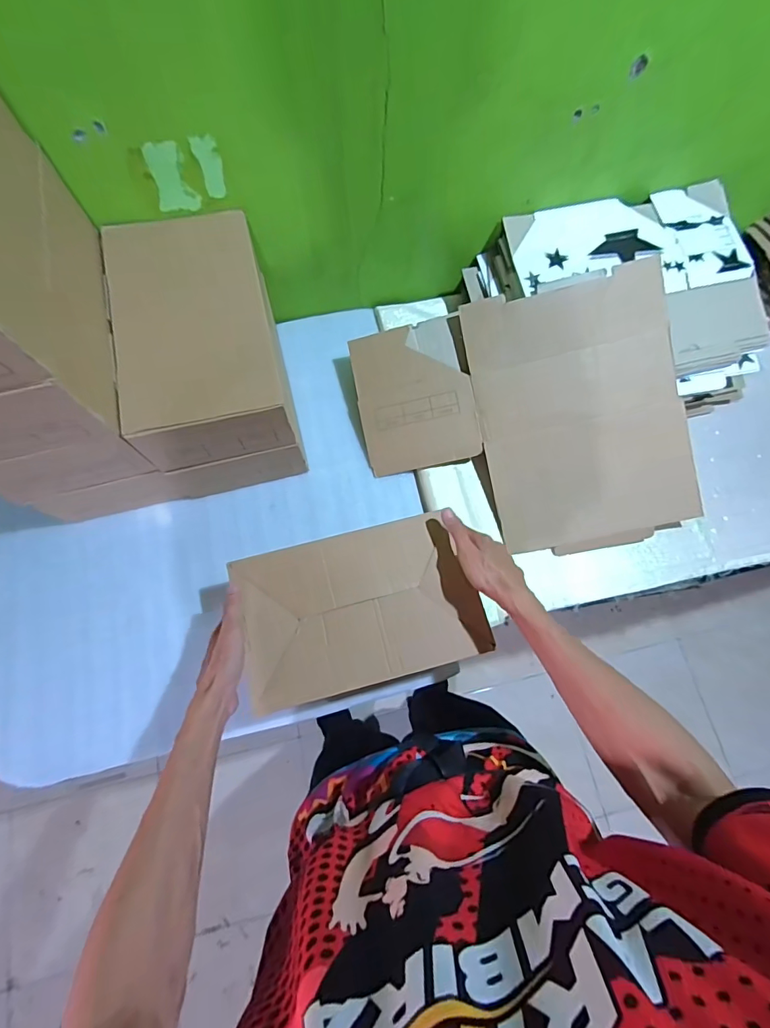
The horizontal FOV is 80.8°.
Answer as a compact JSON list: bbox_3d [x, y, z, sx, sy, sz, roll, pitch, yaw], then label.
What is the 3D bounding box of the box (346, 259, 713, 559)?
[{"bbox_3d":[0.218,-0.135,0.729,0.487,0.015,0.403,-11,94,8],"label":"box"}]

